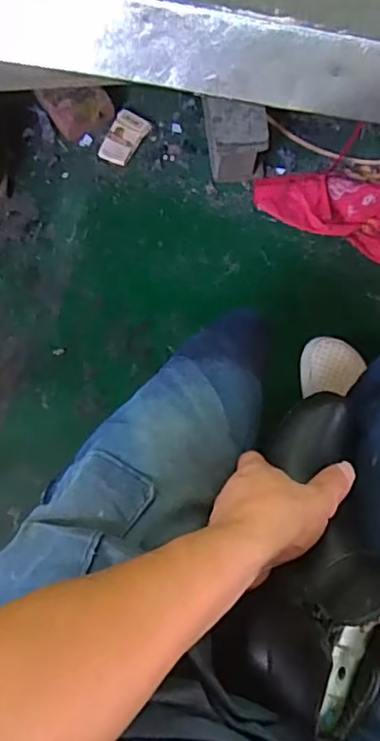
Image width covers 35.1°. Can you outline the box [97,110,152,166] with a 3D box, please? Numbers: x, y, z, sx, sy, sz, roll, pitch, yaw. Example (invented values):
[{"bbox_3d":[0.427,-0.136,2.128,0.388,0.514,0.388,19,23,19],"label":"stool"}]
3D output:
[{"bbox_3d":[-0.127,-0.442,1.140,0.060,0.015,0.109,29,76,7],"label":"box"}]

